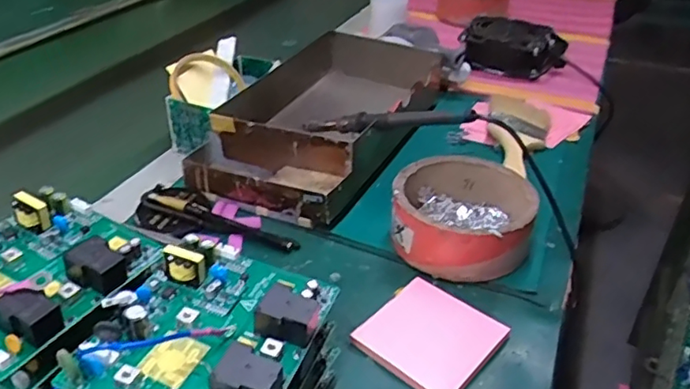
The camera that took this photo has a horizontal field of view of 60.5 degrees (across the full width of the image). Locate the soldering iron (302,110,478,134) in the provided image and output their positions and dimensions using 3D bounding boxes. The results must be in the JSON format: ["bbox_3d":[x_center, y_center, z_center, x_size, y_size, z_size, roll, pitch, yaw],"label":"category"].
[{"bbox_3d":[0.034,-0.073,0.584,0.207,0.019,0.029,1,29,38],"label":"soldering iron"}]

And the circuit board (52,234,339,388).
[{"bbox_3d":[-0.074,0.072,0.339,0.106,0.029,0.129,13,36,17],"label":"circuit board"}]

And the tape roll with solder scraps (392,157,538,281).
[{"bbox_3d":[0.104,0.017,0.529,0.117,0.054,0.121,6,35,7],"label":"tape roll with solder scraps"}]

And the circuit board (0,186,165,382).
[{"bbox_3d":[-0.201,0.043,0.381,0.107,0.031,0.130,16,37,21],"label":"circuit board"}]

